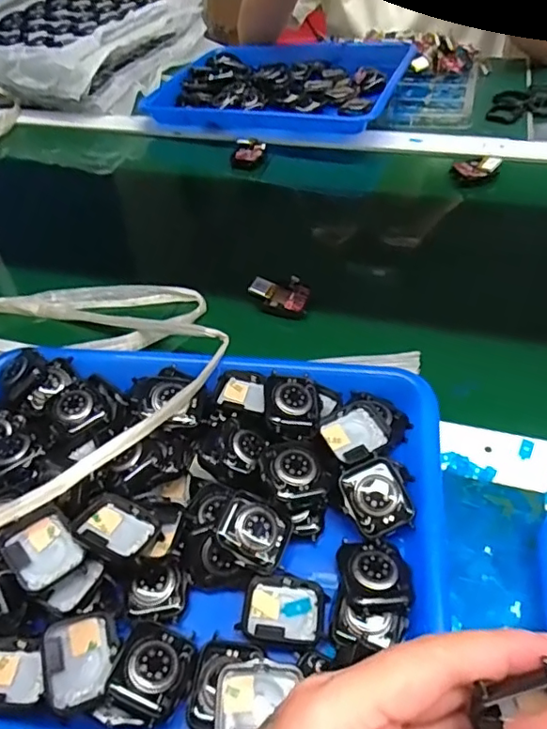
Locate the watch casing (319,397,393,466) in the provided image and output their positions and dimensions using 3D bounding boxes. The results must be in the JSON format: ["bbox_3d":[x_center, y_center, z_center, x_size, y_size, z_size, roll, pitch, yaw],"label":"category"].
[{"bbox_3d":[0.054,0.043,0.356,0.046,0.007,0.036,-33,53,-22],"label":"watch casing"}]

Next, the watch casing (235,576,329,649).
[{"bbox_3d":[0.007,0.137,0.307,0.043,0.018,0.035,5,49,10],"label":"watch casing"}]

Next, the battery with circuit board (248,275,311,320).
[{"bbox_3d":[0.007,-0.062,0.494,0.051,0.021,0.031,14,51,17],"label":"battery with circuit board"}]

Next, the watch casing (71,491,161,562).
[{"bbox_3d":[-0.088,0.093,0.319,0.043,0.011,0.035,20,30,17],"label":"watch casing"}]

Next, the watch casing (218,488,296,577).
[{"bbox_3d":[-0.010,0.095,0.316,0.040,0.011,0.037,29,56,-7],"label":"watch casing"}]

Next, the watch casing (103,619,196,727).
[{"bbox_3d":[-0.061,0.156,0.283,0.036,0.013,0.042,22,48,0],"label":"watch casing"}]

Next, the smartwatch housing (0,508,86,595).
[{"bbox_3d":[-0.128,0.107,0.313,0.034,0.022,0.038,-37,55,-25],"label":"smartwatch housing"}]

